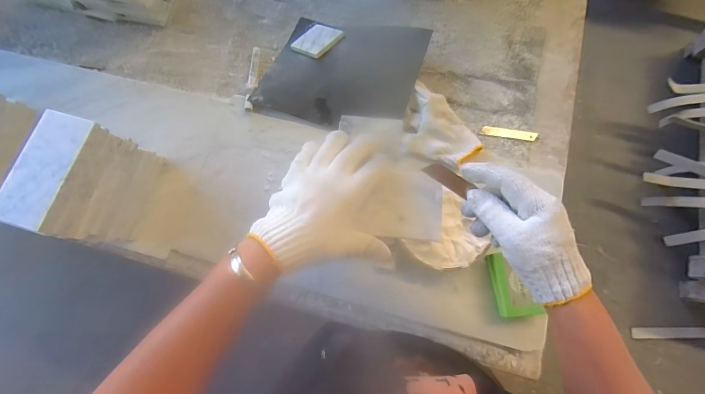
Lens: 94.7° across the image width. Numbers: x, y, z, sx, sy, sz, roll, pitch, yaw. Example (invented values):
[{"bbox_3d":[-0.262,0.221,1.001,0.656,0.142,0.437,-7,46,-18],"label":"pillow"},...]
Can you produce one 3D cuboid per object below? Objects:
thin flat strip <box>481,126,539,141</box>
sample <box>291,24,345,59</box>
[{"bbox_3d":[0.288,-0.117,0.595,0.098,0.004,0.019,7,83,4],"label":"thin flat strip"},{"bbox_3d":[-0.068,-0.302,0.624,0.079,0.006,0.082,31,70,25],"label":"sample"}]

